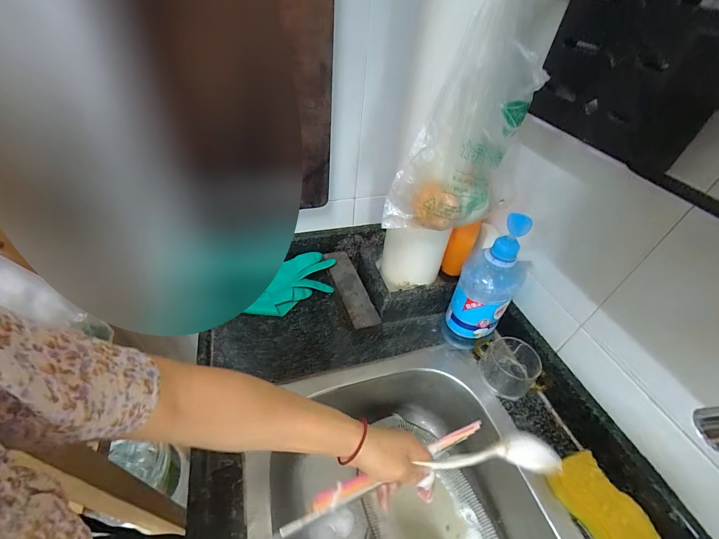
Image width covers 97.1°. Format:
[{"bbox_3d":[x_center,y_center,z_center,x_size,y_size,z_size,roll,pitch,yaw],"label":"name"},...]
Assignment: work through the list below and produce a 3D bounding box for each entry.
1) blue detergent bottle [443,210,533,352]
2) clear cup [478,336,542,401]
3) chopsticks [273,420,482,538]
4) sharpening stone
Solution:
[{"bbox_3d":[0.203,0.030,0.509,0.085,0.247,0.088,29,48,23],"label":"blue detergent bottle"},{"bbox_3d":[0.243,0.152,0.521,0.091,0.056,0.086,3,43,-3],"label":"clear cup"},{"bbox_3d":[0.034,0.248,0.388,0.279,0.019,0.021,-15,47,-19],"label":"chopsticks"},{"bbox_3d":[-0.020,0.041,0.630,0.057,0.038,0.195,-11,46,-17],"label":"sharpening stone"}]

